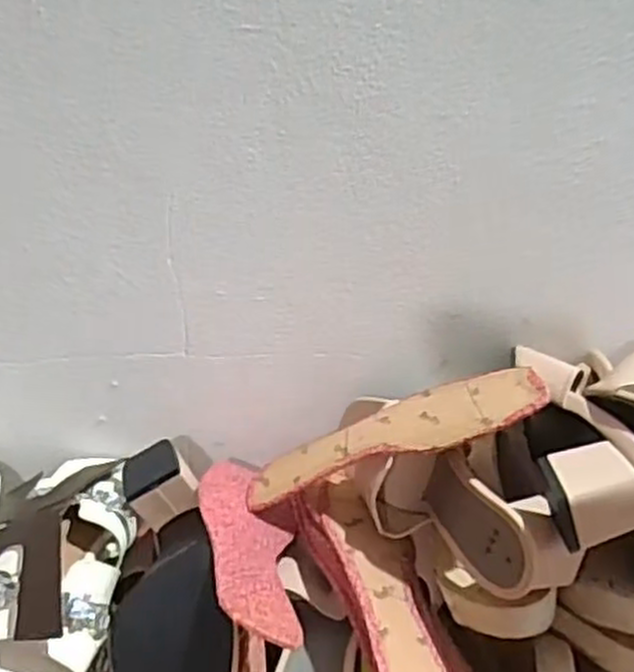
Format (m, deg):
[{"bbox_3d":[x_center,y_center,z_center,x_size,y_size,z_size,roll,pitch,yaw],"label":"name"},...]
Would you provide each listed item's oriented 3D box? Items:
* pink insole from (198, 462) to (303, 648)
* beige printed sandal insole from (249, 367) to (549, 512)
[{"bbox_3d":[-0.046,0.144,0.560,0.073,0.009,0.227,28,7,-19],"label":"pink insole"},{"bbox_3d":[0.054,0.074,0.589,0.235,0.011,0.082,-22,19,24],"label":"beige printed sandal insole"}]

